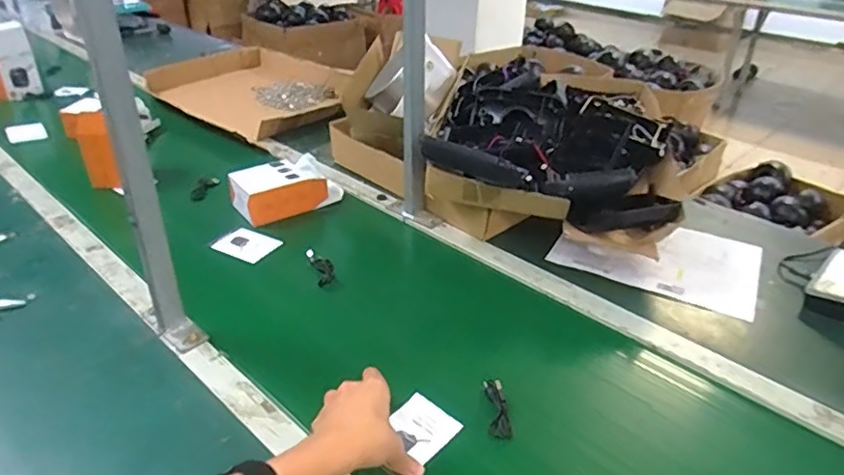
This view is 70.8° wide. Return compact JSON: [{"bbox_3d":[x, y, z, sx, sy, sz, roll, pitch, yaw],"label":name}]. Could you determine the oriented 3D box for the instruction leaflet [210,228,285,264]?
[{"bbox_3d":[-0.284,0.014,0.967,0.092,0.011,0.077,19,36,24],"label":"instruction leaflet"}]

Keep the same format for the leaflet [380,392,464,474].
[{"bbox_3d":[-0.012,0.214,0.640,0.067,0.007,0.096,28,46,32],"label":"leaflet"}]

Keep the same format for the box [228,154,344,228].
[{"bbox_3d":[-0.242,-0.095,1.066,0.181,0.065,0.106,-18,38,-29],"label":"box"}]

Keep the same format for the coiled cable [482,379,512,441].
[{"bbox_3d":[0.085,0.194,0.676,0.023,0.018,0.072,-1,46,-6],"label":"coiled cable"}]

